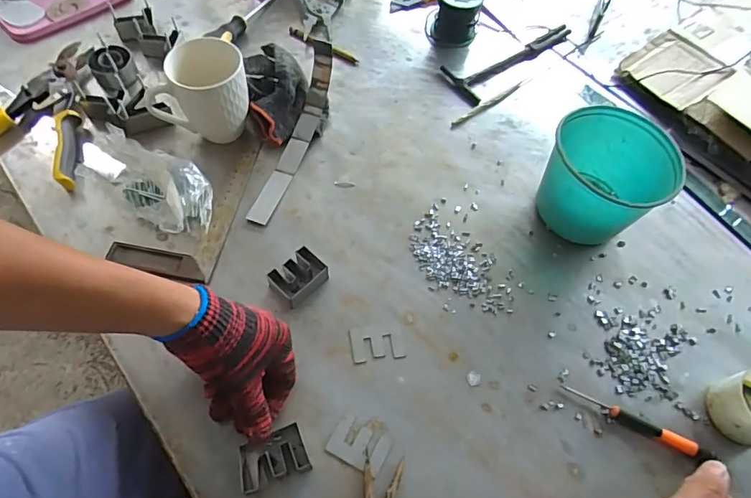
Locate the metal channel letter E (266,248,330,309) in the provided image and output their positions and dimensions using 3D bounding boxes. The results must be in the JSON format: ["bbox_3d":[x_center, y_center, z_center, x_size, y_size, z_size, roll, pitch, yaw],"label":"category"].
[{"bbox_3d":[-0.082,0.029,0.511,0.037,0.027,0.052,41,66,18],"label":"metal channel letter E"}]

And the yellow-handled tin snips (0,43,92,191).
[{"bbox_3d":[-0.424,-0.174,0.604,0.156,0.031,0.209,5,61,-1],"label":"yellow-handled tin snips"}]

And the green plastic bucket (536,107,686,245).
[{"bbox_3d":[0.246,-0.076,0.549,0.104,0.108,0.119,24,62,9],"label":"green plastic bucket"}]

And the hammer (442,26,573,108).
[{"bbox_3d":[0.195,-0.291,0.717,0.231,0.012,0.075,-39,70,-22],"label":"hammer"}]

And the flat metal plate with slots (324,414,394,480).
[{"bbox_3d":[-0.015,0.183,0.447,0.053,0.004,0.036,24,58,14],"label":"flat metal plate with slots"}]

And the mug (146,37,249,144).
[{"bbox_3d":[-0.205,-0.183,0.576,0.108,0.112,0.076,4,61,-2],"label":"mug"}]

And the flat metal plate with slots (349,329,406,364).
[{"bbox_3d":[0.002,0.098,0.495,0.054,0.004,0.033,-5,68,-9],"label":"flat metal plate with slots"}]

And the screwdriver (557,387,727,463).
[{"bbox_3d":[0.252,0.165,0.464,0.139,0.014,0.014,28,63,12],"label":"screwdriver"}]

